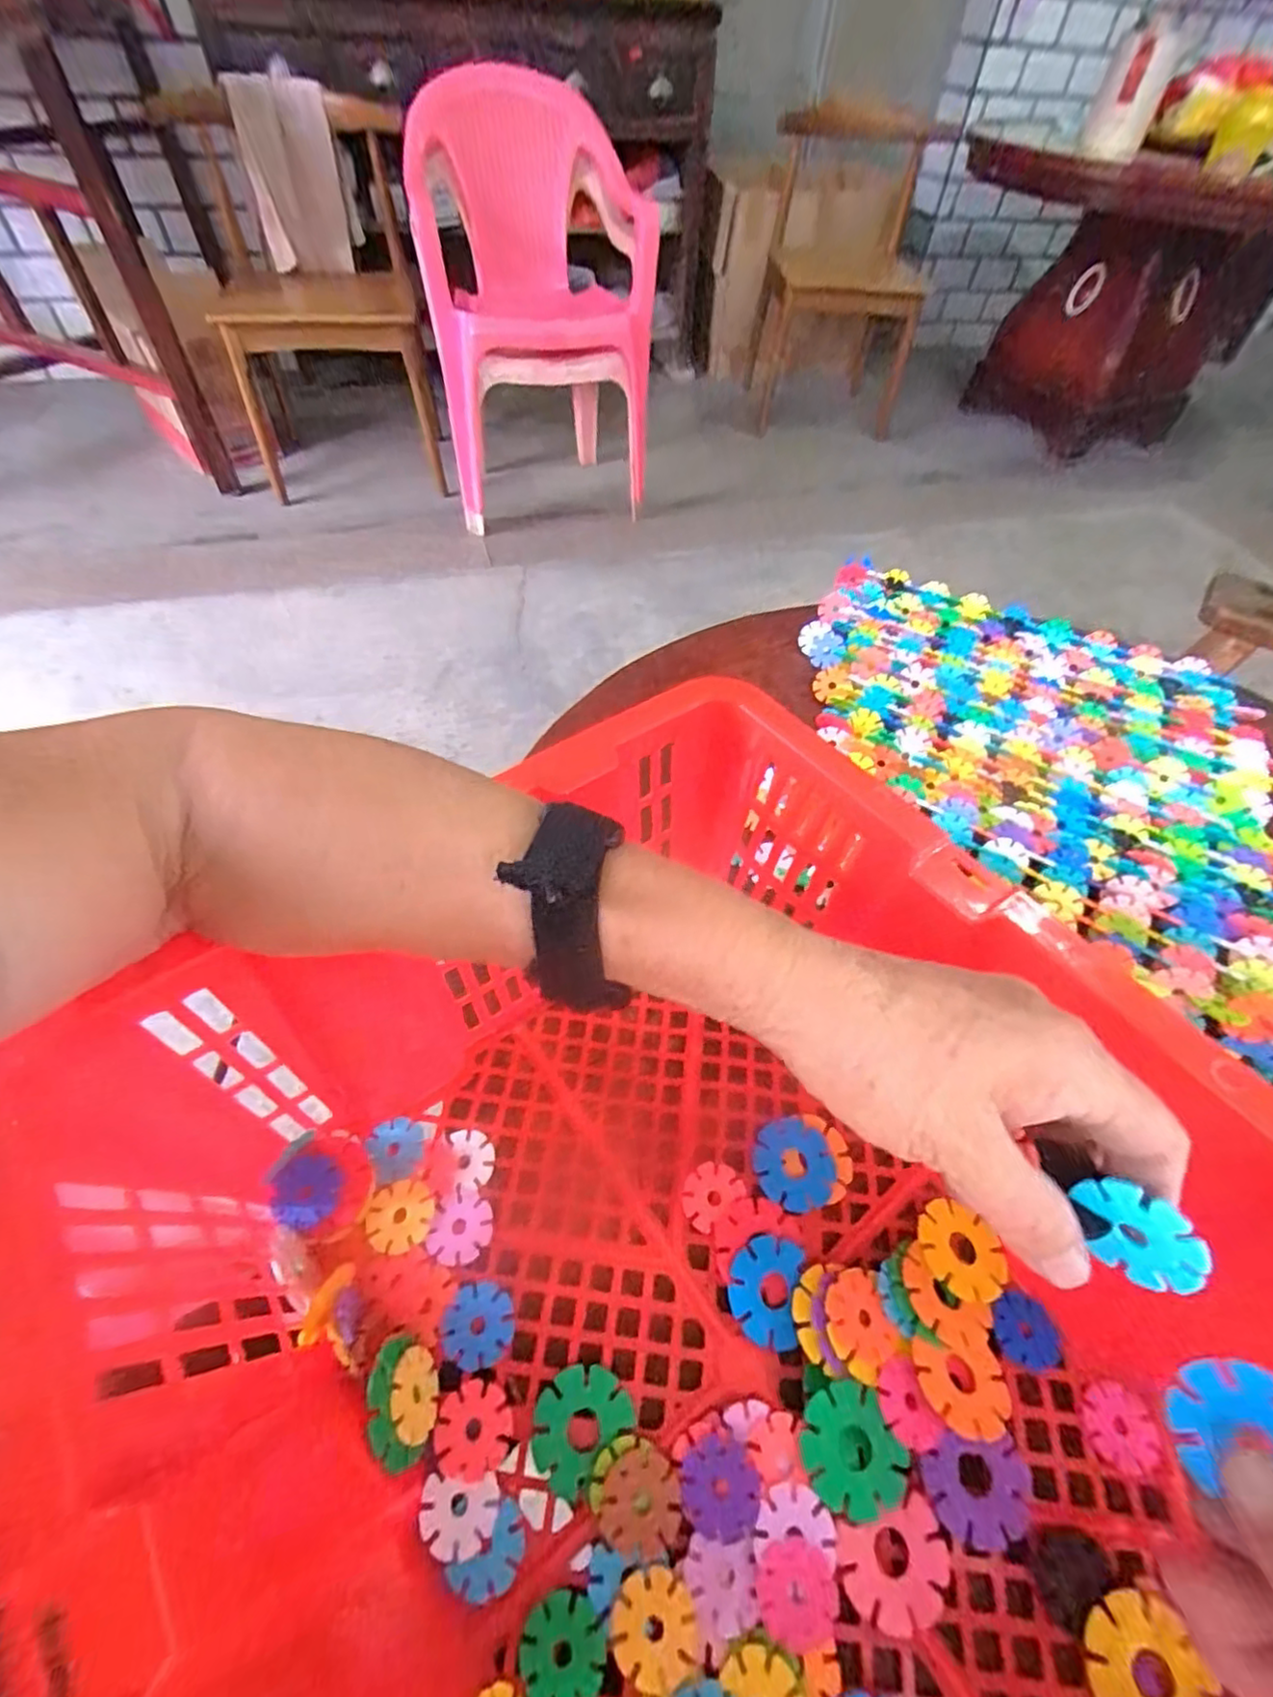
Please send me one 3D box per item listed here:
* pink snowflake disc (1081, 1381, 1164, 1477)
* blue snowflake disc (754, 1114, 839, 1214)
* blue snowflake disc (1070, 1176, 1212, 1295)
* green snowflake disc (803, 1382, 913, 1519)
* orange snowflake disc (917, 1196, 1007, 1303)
[{"bbox_3d":[0.211,0.253,0.281,0.029,0.006,0.030,2,52,-2],"label":"pink snowflake disc"},{"bbox_3d":[0.083,0.164,0.336,0.042,0.005,0.042,2,52,-2],"label":"blue snowflake disc"},{"bbox_3d":[0.139,0.107,0.179,0.004,0.028,0.030,-17,73,-41],"label":"blue snowflake disc"},{"bbox_3d":[0.089,0.249,0.266,0.038,0.004,0.042,-29,64,-13],"label":"green snowflake disc"},{"bbox_3d":[0.159,0.200,0.317,0.042,0.004,0.038,40,53,22],"label":"orange snowflake disc"}]

